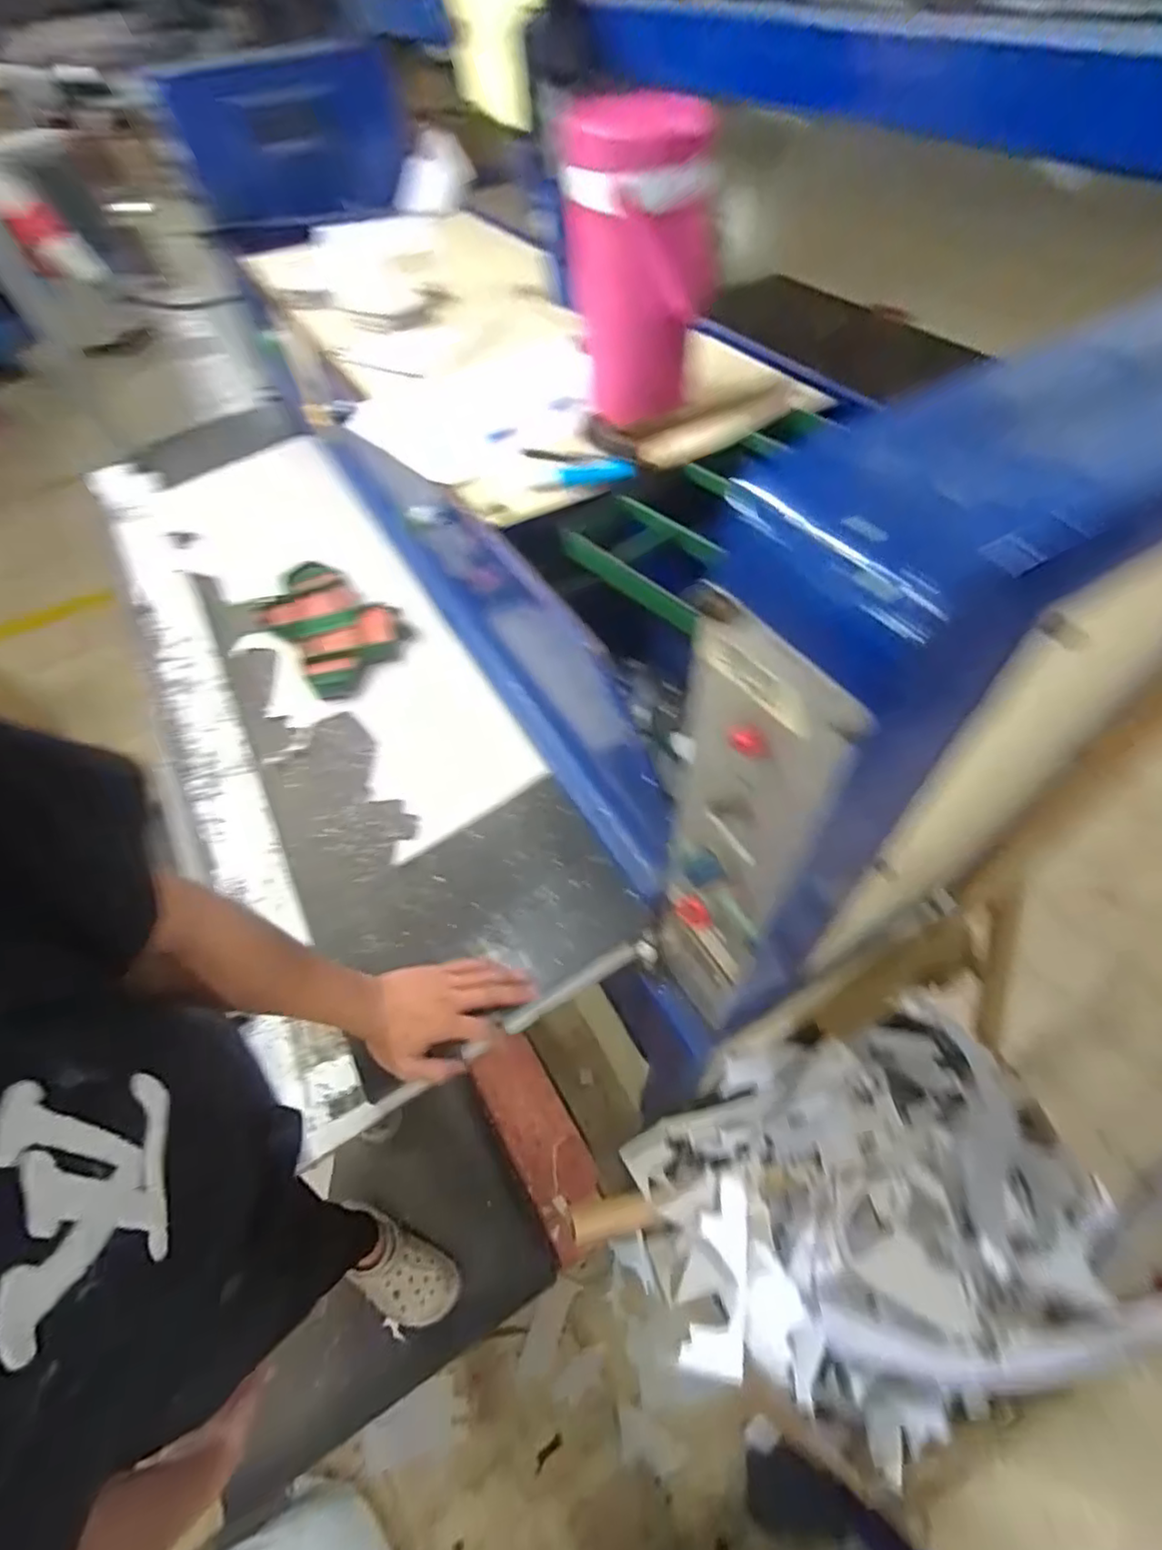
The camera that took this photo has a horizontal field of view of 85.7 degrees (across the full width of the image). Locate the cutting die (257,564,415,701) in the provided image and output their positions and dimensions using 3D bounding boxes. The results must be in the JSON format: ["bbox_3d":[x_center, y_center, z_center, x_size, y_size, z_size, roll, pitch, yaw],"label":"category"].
[{"bbox_3d":[-0.414,-0.249,1.004,0.175,0.048,0.304,-39,61,-22],"label":"cutting die"}]

